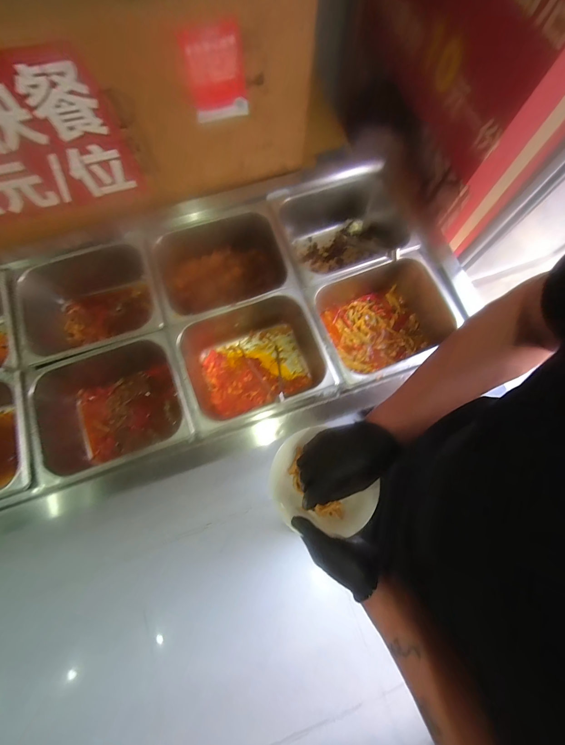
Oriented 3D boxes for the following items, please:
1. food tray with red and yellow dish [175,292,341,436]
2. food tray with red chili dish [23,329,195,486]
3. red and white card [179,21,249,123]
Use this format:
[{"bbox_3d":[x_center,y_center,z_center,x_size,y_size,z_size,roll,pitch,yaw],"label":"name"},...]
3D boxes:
[{"bbox_3d":[-0.071,-0.022,0.781,0.331,0.169,0.269,-18,78,-5],"label":"food tray with red and yellow dish"},{"bbox_3d":[-0.402,0.084,0.736,0.356,0.159,0.290,-17,78,-5],"label":"food tray with red chili dish"},{"bbox_3d":[-0.126,-0.558,0.571,0.108,0.161,0.008,-6,83,0],"label":"red and white card"}]

